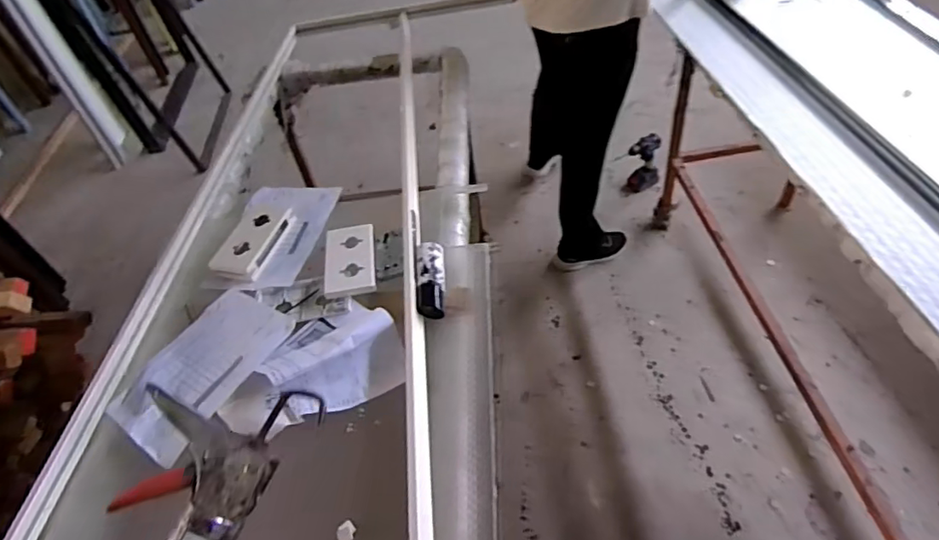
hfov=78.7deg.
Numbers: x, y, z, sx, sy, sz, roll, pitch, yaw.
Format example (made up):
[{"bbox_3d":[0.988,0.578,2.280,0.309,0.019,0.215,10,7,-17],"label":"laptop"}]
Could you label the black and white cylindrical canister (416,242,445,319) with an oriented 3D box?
[{"bbox_3d":[-0.068,0.020,1.024,0.049,0.045,0.171,-6,48,4],"label":"black and white cylindrical canister"}]

